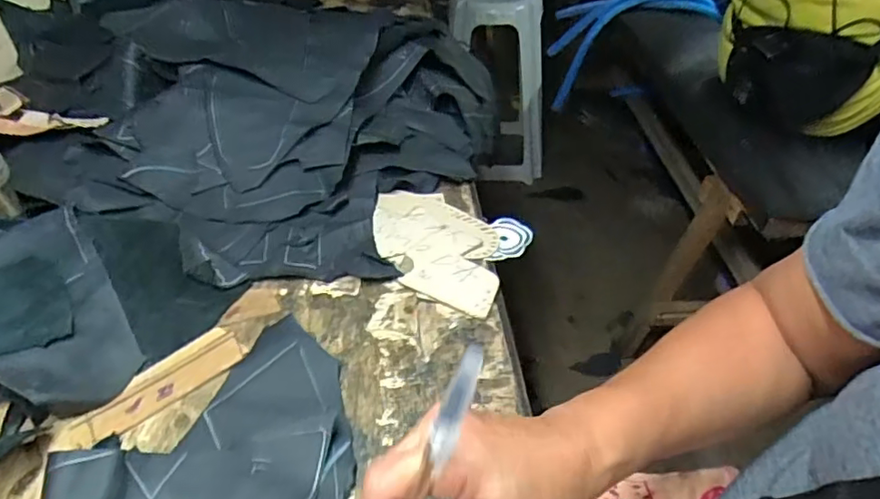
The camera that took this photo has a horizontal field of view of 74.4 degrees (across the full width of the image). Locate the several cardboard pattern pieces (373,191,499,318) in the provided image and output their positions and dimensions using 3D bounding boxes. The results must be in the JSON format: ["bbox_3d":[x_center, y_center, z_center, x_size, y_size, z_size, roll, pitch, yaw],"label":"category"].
[{"bbox_3d":[-0.001,-0.007,0.522,0.100,0.009,0.171,-30,46,-29],"label":"several cardboard pattern pieces"}]

